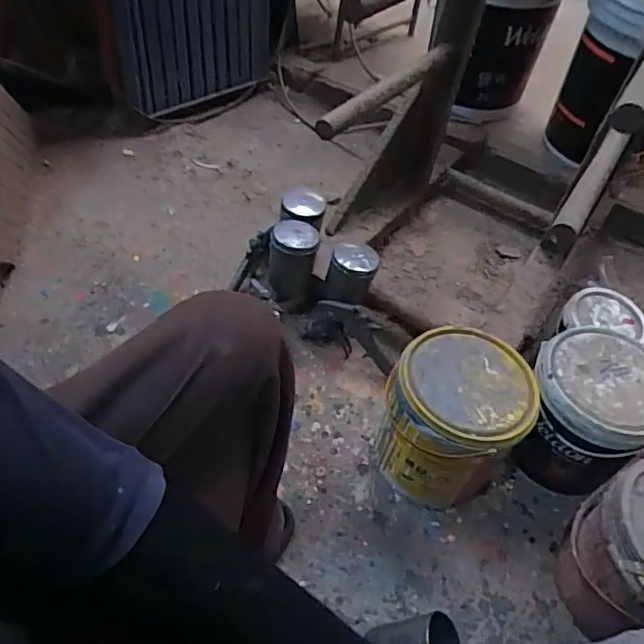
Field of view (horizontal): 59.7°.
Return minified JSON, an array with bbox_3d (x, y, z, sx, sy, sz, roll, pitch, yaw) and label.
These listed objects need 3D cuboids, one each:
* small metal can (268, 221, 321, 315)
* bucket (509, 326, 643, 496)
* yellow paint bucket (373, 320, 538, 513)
[{"bbox_3d":[-0.049,-0.086,0.945,0.077,0.169,0.071,2,50,-3],"label":"small metal can"},{"bbox_3d":[0.373,0.128,0.799,0.169,0.158,0.176,2,50,-3],"label":"bucket"},{"bbox_3d":[0.179,0.133,0.776,0.164,0.207,0.179,2,50,-3],"label":"yellow paint bucket"}]

